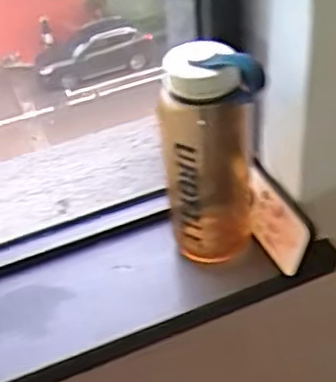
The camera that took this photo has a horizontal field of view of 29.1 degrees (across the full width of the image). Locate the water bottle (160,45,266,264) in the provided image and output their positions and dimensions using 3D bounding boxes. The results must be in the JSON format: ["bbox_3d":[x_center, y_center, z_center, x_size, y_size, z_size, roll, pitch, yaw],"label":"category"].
[{"bbox_3d":[0.046,-0.040,0.692,0.094,0.249,0.094,-6,48,-1],"label":"water bottle"}]

